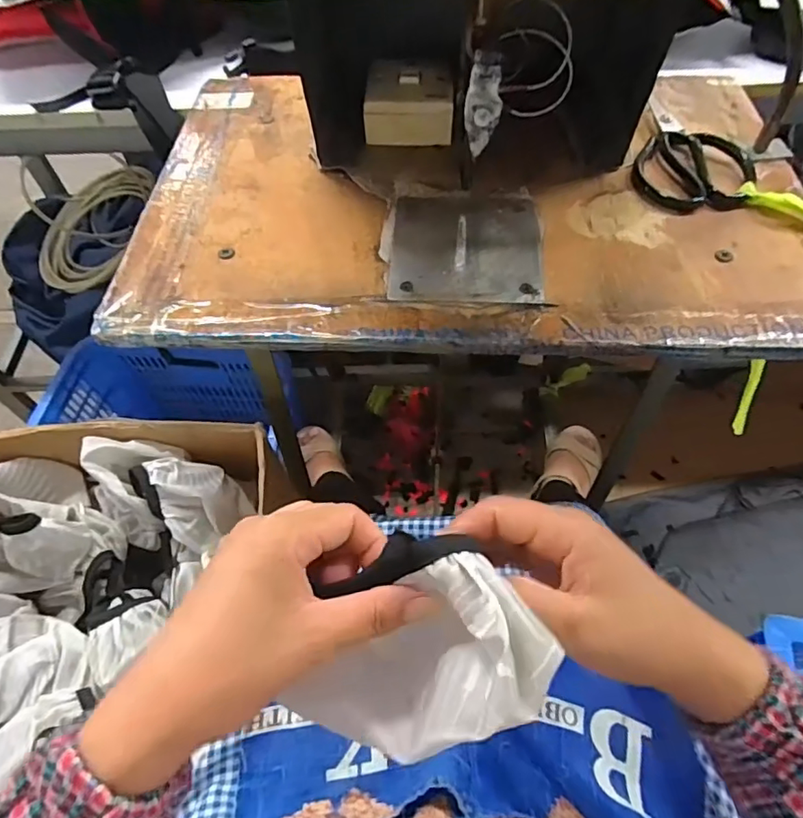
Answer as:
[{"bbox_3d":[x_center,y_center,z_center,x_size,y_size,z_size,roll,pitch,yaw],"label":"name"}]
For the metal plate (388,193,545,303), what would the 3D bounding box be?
[{"bbox_3d":[0.055,-0.144,0.464,0.125,0.004,0.128,1,58,3],"label":"metal plate"}]

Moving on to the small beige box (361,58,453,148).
[{"bbox_3d":[0.008,-0.305,0.534,0.084,0.037,0.085,2,58,3],"label":"small beige box"}]

